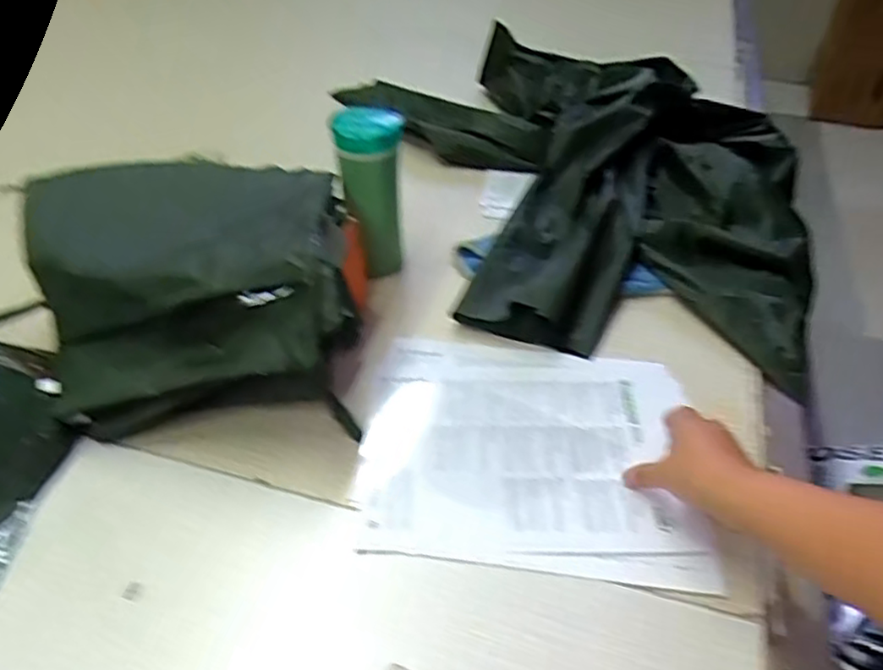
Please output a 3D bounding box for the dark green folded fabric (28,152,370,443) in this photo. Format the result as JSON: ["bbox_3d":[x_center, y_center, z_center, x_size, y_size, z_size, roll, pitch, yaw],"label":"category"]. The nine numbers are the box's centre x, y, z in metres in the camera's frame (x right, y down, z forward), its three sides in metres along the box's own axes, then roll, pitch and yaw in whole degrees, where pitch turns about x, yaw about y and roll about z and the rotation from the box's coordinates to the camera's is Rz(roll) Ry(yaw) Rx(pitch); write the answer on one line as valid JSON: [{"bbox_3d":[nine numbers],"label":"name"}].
[{"bbox_3d":[-0.247,-0.049,0.662,0.321,0.148,0.297,-3,43,-3],"label":"dark green folded fabric"}]

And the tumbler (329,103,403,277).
[{"bbox_3d":[-0.078,-0.155,0.750,0.078,0.185,0.070,-6,44,-7],"label":"tumbler"}]

